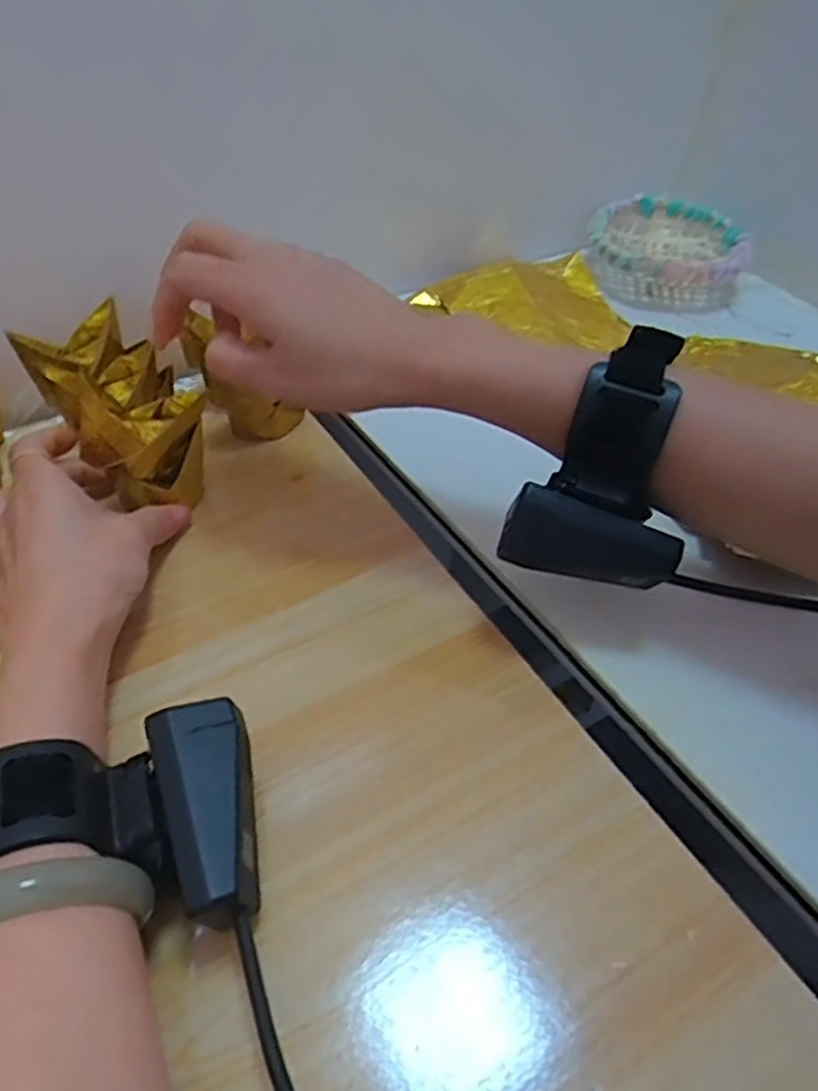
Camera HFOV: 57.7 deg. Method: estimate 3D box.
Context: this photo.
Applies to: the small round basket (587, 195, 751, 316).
[{"bbox_3d":[0.206,-0.233,0.602,0.121,0.043,0.121,16,47,12],"label":"small round basket"}]

